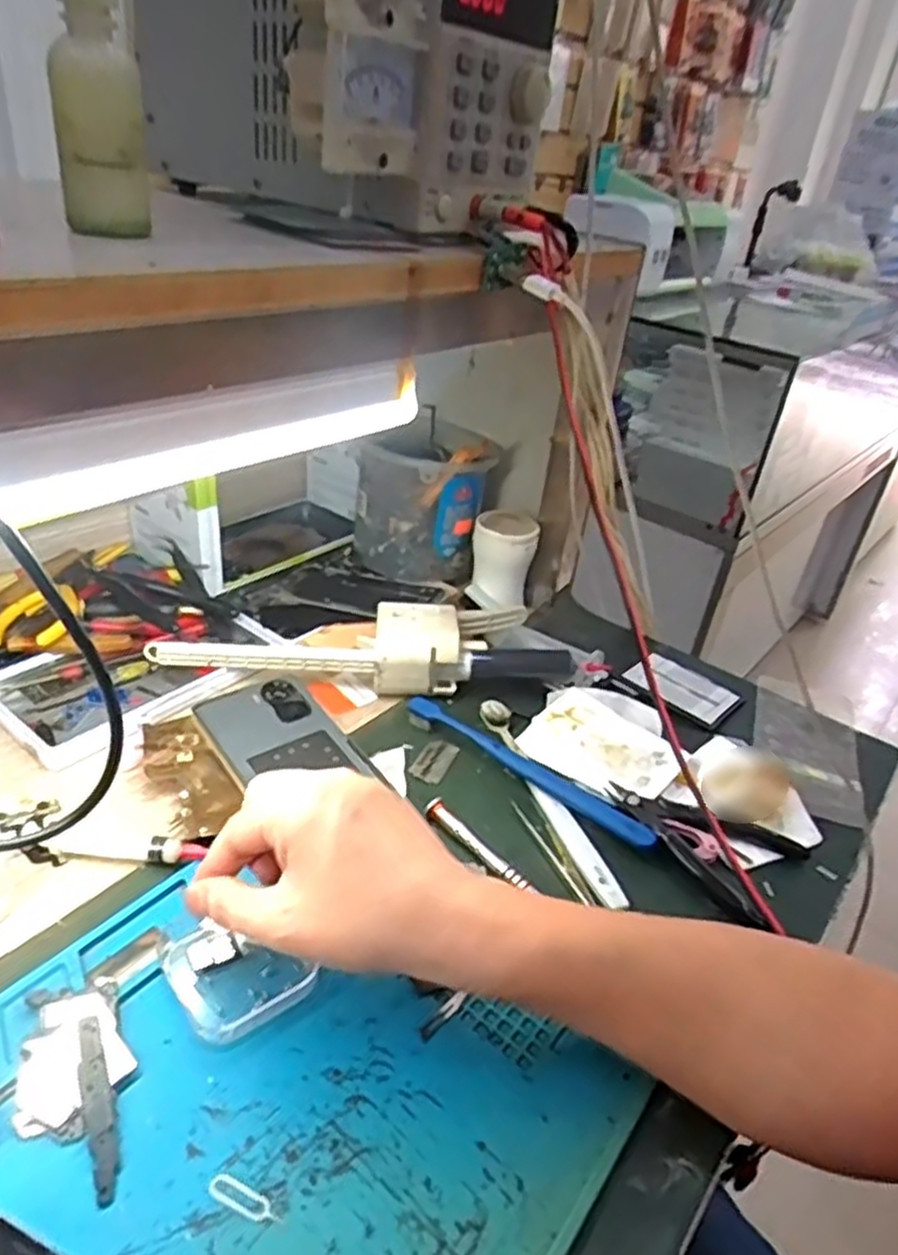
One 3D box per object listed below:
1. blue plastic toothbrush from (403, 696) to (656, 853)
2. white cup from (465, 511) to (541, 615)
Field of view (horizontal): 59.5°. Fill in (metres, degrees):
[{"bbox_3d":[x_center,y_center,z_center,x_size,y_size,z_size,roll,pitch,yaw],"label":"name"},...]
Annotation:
[{"bbox_3d":[0.046,0.090,0.506,0.185,0.012,0.019,27,37,27],"label":"blue plastic toothbrush"},{"bbox_3d":[0.046,-0.058,0.683,0.055,0.069,0.049,12,33,7],"label":"white cup"}]

